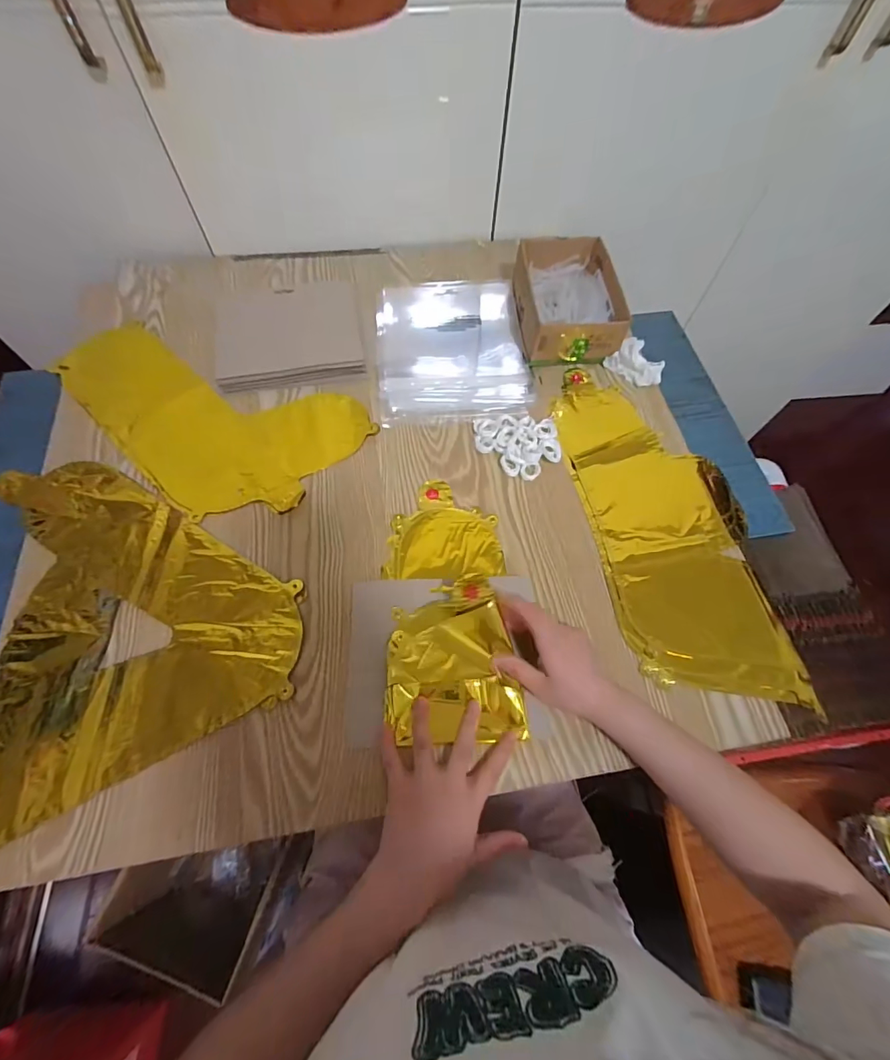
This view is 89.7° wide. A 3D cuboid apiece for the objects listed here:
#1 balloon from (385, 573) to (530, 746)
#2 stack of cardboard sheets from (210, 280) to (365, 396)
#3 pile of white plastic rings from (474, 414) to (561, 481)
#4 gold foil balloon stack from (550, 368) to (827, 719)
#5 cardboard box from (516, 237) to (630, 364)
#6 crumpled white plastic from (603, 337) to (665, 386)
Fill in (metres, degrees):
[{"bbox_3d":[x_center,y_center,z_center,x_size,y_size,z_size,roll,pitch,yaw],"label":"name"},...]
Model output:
[{"bbox_3d":[0.005,0.125,0.432,0.126,0.043,0.145,-7,64,-6],"label":"balloon"},{"bbox_3d":[-0.218,-0.280,0.624,0.194,0.026,0.176,-9,64,-7],"label":"stack of cardboard sheets"},{"bbox_3d":[0.092,-0.114,0.563,0.087,0.016,0.104,-40,72,-19],"label":"pile of white plastic rings"},{"bbox_3d":[0.264,-0.023,0.525,0.187,0.014,0.421,-7,64,-6],"label":"gold foil balloon stack"},{"bbox_3d":[0.171,-0.323,0.636,0.127,0.070,0.184,-5,64,-5],"label":"cardboard box"},{"bbox_3d":[0.267,-0.231,0.615,0.049,0.034,0.074,-40,72,-20],"label":"crumpled white plastic"}]

